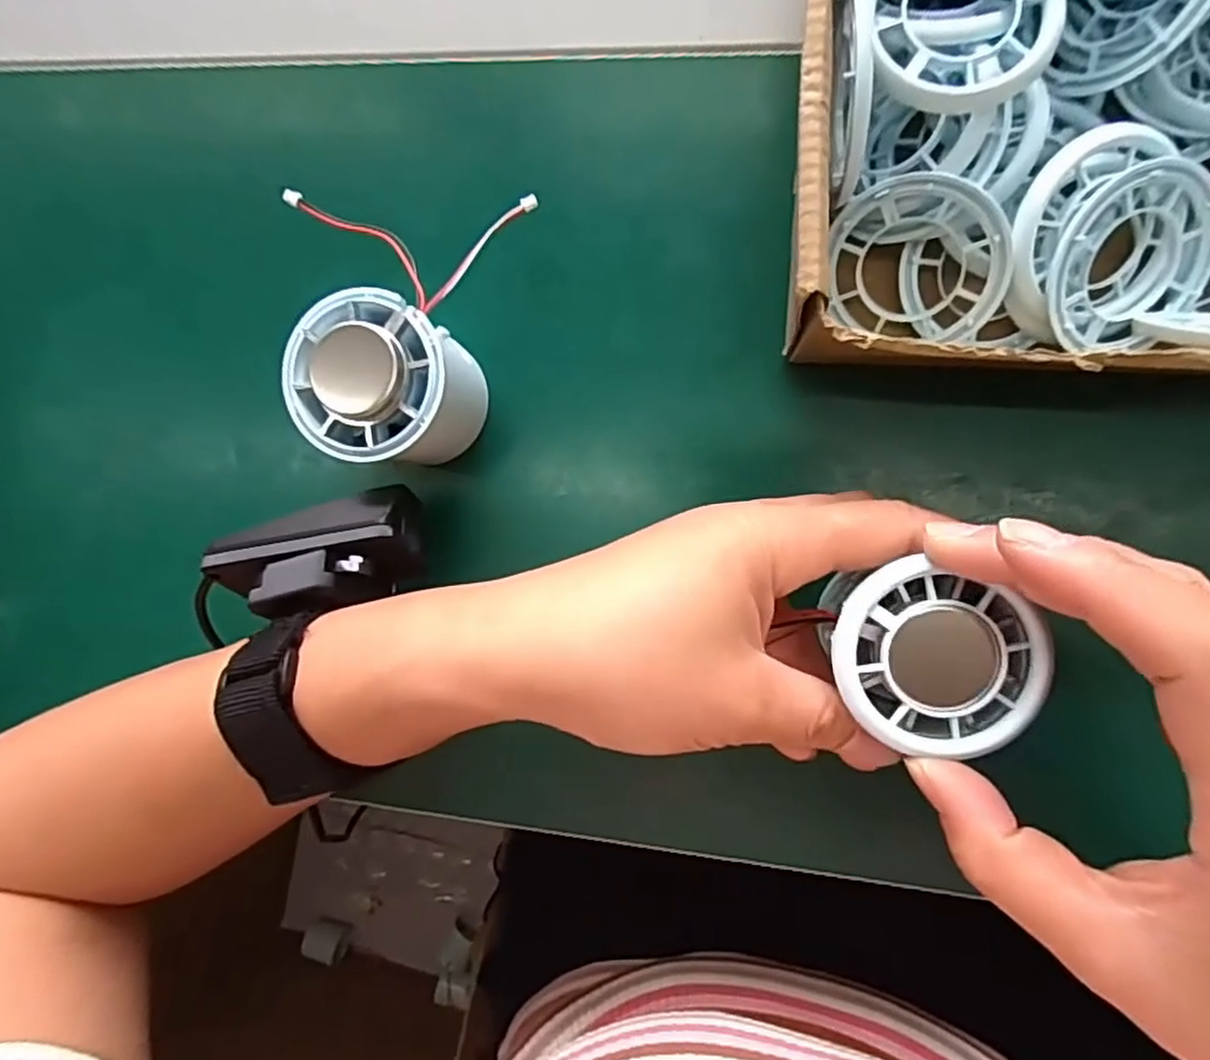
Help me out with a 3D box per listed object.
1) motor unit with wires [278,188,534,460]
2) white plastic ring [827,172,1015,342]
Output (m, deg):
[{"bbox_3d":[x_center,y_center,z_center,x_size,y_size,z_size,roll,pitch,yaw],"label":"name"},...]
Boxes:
[{"bbox_3d":[-0.071,-0.071,0.239,0.057,0.061,0.095,6,92,9],"label":"motor unit with wires"},{"bbox_3d":[0.101,-0.087,0.223,0.054,0.009,0.051,16,129,20],"label":"white plastic ring"}]

